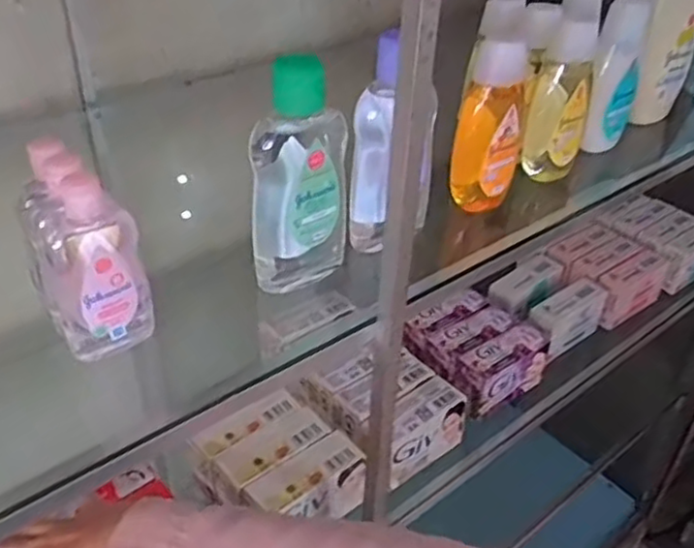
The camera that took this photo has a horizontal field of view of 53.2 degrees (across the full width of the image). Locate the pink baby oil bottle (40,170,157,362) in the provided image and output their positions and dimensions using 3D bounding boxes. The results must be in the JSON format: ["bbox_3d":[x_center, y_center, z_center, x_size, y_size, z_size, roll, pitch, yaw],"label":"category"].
[{"bbox_3d":[-0.122,-0.003,0.336,0.047,0.095,0.020,-24,44,-32],"label":"pink baby oil bottle"}]

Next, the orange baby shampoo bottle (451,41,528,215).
[{"bbox_3d":[0.099,-0.105,0.478,0.047,0.117,0.067,9,37,9],"label":"orange baby shampoo bottle"}]

